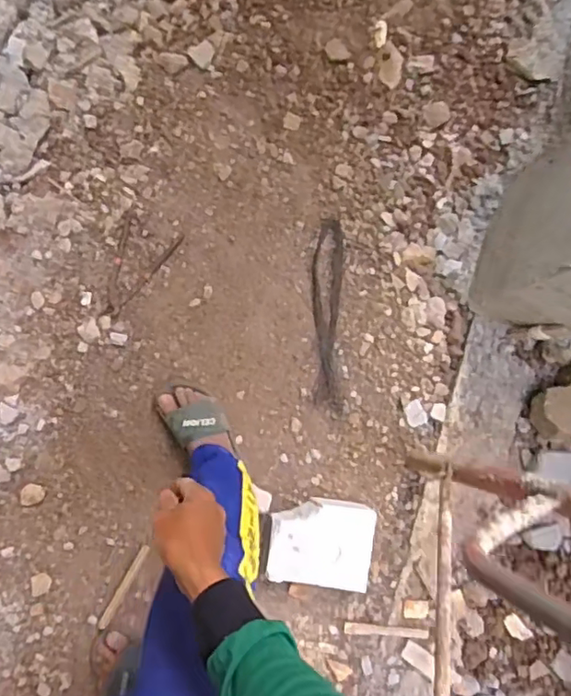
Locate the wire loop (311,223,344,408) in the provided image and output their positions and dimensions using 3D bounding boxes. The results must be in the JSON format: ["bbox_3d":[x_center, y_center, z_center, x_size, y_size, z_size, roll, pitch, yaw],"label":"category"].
[{"bbox_3d":[0.089,-0.078,1.274,0.065,0.013,0.397,3,85,-6],"label":"wire loop"}]

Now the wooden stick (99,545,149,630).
[{"bbox_3d":[-0.315,0.466,1.162,0.016,0.005,0.170,28,82,13],"label":"wooden stick"}]

